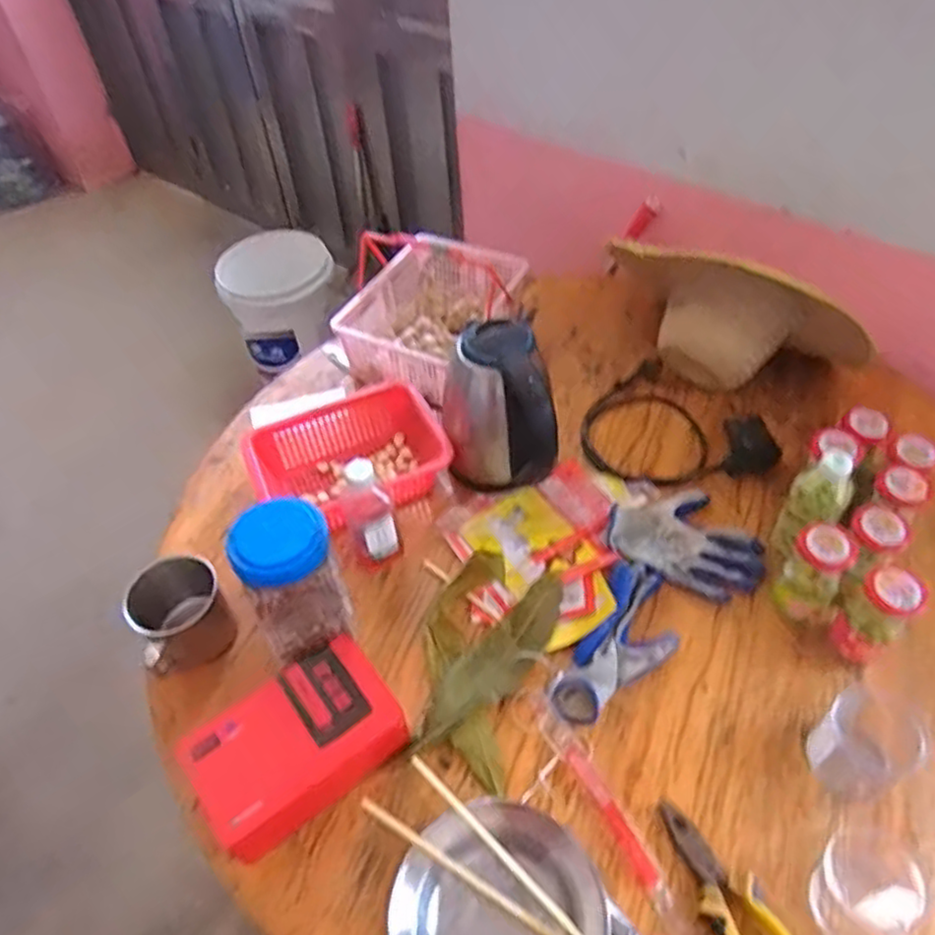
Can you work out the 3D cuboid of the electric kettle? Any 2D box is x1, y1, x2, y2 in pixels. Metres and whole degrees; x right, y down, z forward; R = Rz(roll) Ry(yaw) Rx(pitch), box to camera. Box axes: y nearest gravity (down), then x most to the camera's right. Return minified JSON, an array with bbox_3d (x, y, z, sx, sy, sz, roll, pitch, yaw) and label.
[{"bbox_3d":[0.039,-0.072,0.930,0.138,0.234,0.128,-5,49,0],"label":"electric kettle"}]

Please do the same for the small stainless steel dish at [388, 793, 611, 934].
[{"bbox_3d":[0.029,0.401,0.636,0.184,0.040,0.182,-2,49,3],"label":"small stainless steel dish"}]

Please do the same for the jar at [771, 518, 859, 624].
[{"bbox_3d":[0.393,0.122,0.811,0.065,0.128,0.065,-2,49,3],"label":"jar"}]

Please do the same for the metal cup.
[{"bbox_3d":[-0.335,0.172,0.836,0.100,0.097,0.097,-2,49,3],"label":"metal cup"}]

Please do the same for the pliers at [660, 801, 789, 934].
[{"bbox_3d":[0.242,0.397,0.640,0.053,0.021,0.196,-23,51,-15],"label":"pliers"}]

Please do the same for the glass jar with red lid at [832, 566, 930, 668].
[{"bbox_3d":[0.441,0.163,0.773,0.062,0.135,0.066,-2,49,3],"label":"glass jar with red lid"}]

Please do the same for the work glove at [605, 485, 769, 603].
[{"bbox_3d":[0.284,0.086,0.911,0.188,0.023,0.141,20,54,21],"label":"work glove"}]

